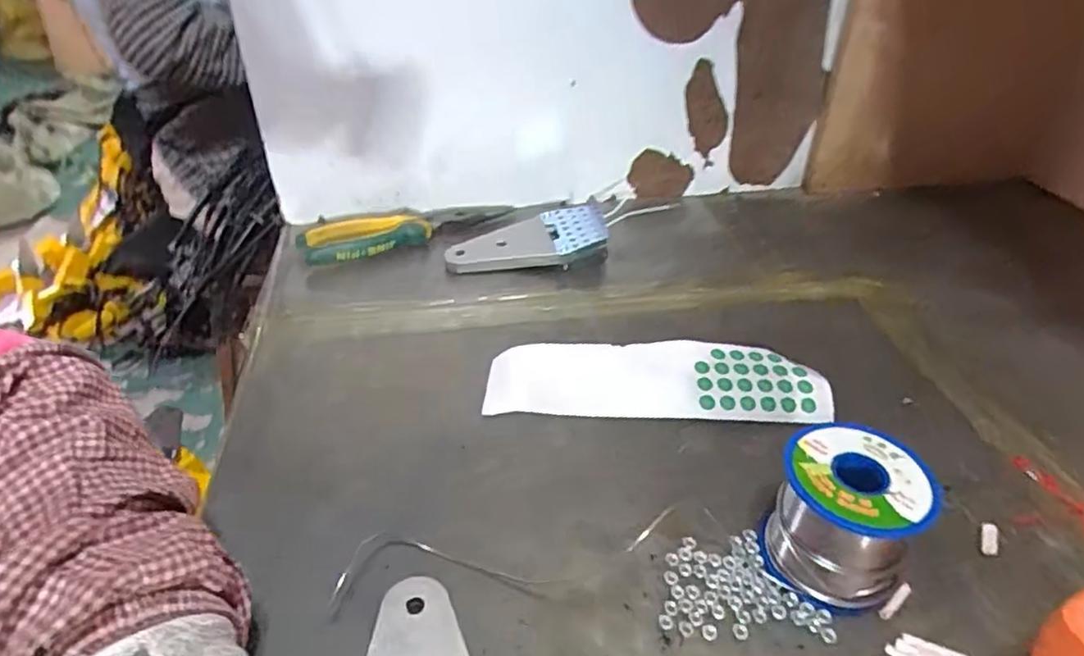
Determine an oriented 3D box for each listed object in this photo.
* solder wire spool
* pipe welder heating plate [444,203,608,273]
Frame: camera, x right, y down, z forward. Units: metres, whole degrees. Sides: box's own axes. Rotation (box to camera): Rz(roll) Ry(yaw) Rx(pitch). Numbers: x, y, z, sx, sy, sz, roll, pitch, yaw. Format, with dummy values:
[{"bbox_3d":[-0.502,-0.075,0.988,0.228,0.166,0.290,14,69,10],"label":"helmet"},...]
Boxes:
[{"bbox_3d":[0.146,0.090,0.314,0.062,0.062,0.063,25,43,30],"label":"solder wire spool"},{"bbox_3d":[-0.013,-0.077,0.567,0.139,0.027,0.072,-5,37,-7],"label":"pipe welder heating plate"}]

